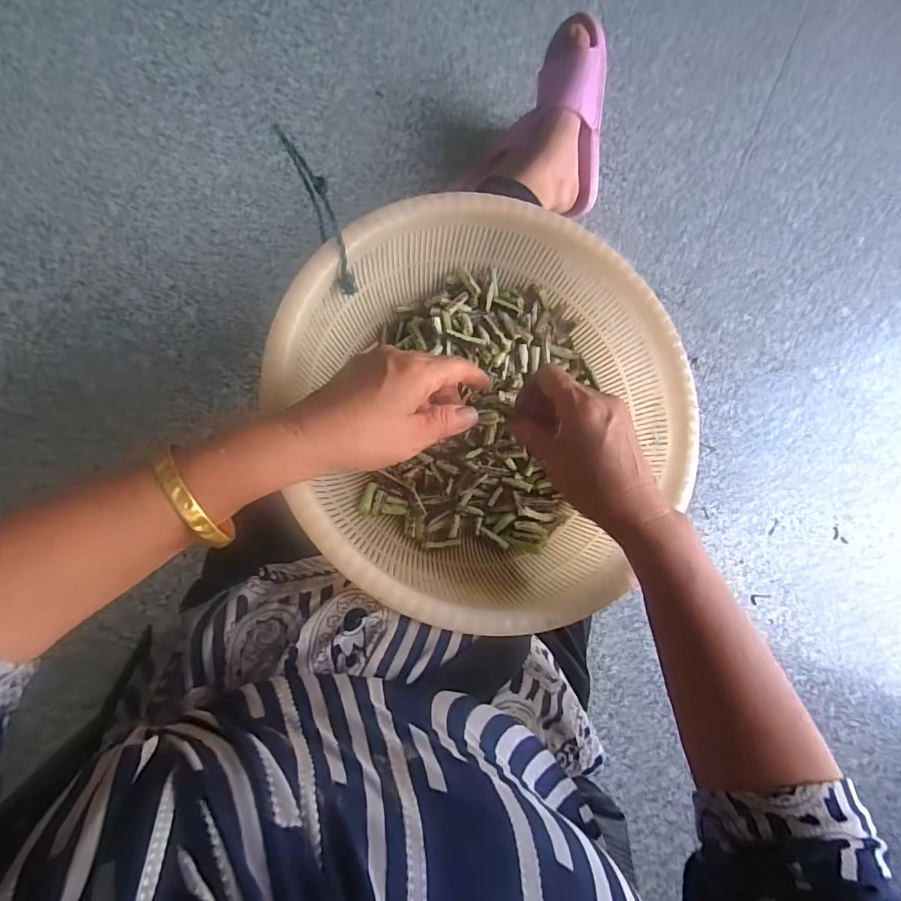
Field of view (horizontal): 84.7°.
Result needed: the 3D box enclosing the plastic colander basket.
[{"bbox_3d":[0.031,-0.036,0.377,0.291,0.106,0.295,1,84,-8],"label":"plastic colander basket"}]

